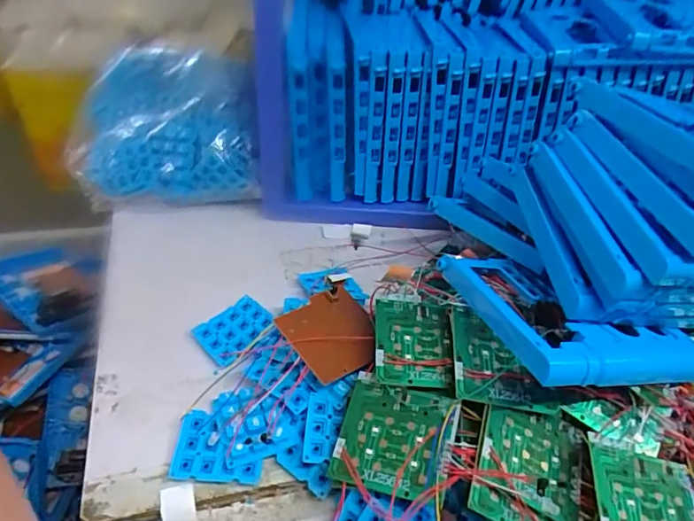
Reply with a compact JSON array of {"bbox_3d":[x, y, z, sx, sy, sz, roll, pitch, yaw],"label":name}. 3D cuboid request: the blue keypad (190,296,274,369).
[{"bbox_3d":[-0.094,0.057,0.427,0.058,0.005,0.048,-39,52,-24],"label":"blue keypad"}]

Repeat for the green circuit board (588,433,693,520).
[{"bbox_3d":[0.183,0.150,0.305,0.073,0.008,0.069,17,52,-8],"label":"green circuit board"}]

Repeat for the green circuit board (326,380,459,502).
[{"bbox_3d":[0.030,0.113,0.326,0.071,0.006,0.068,5,52,21],"label":"green circuit board"}]

